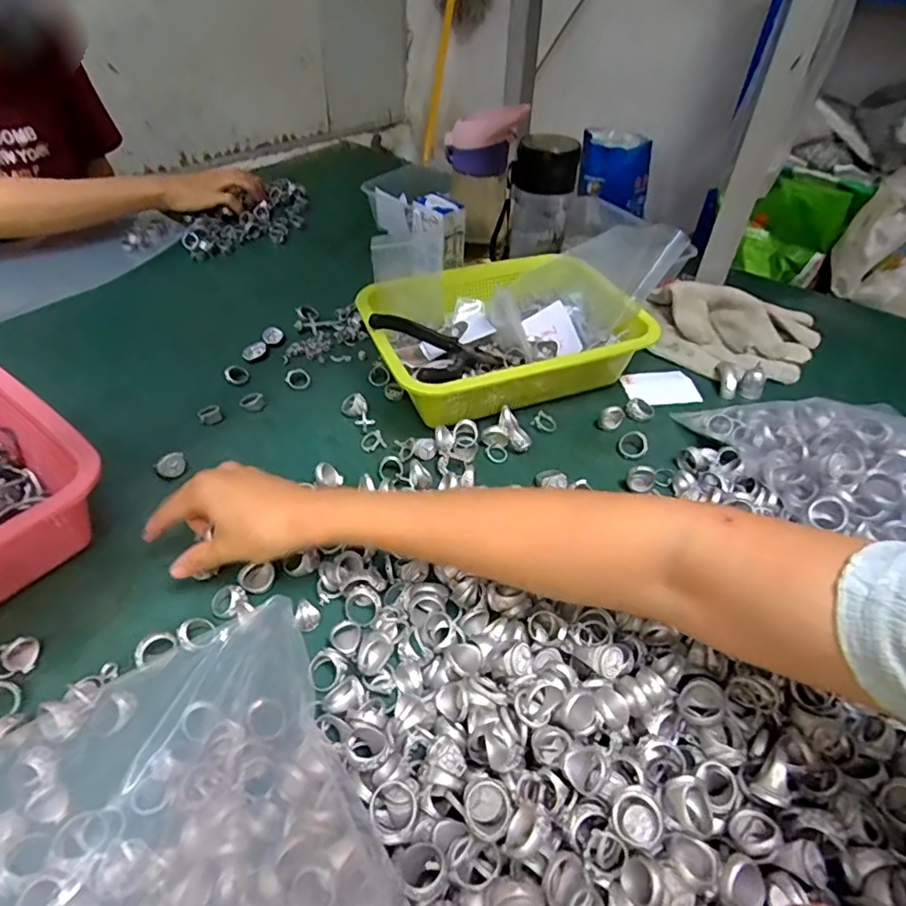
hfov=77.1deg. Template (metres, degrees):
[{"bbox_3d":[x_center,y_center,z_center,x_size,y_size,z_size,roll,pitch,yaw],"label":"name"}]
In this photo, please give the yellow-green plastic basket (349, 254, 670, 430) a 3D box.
[{"bbox_3d":[0.048,-0.122,0.593,0.262,0.078,0.205,-15,48,-18],"label":"yellow-green plastic basket"}]

